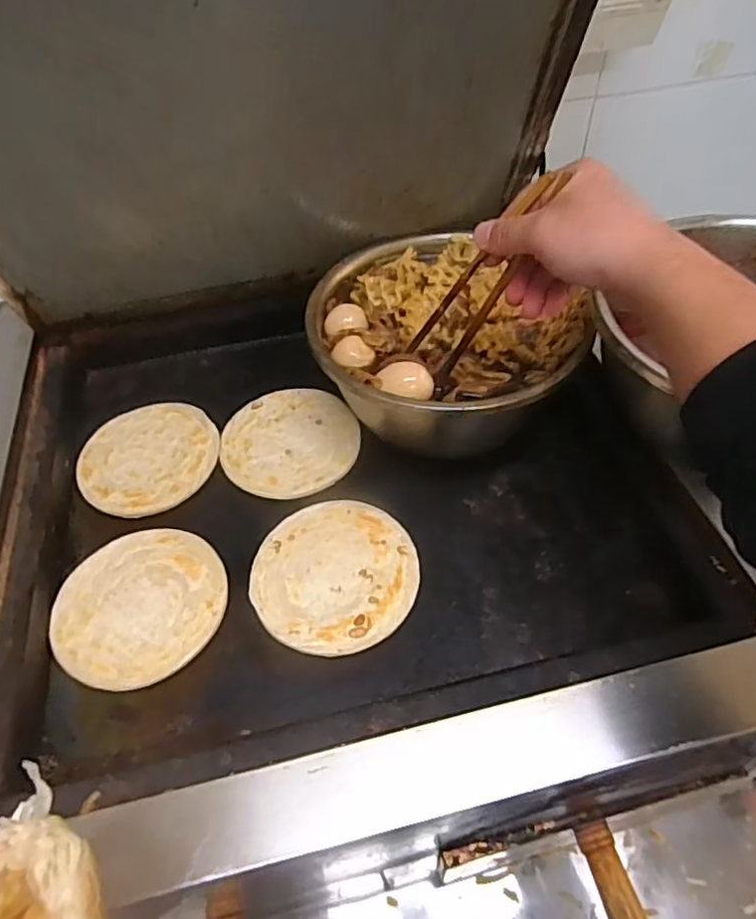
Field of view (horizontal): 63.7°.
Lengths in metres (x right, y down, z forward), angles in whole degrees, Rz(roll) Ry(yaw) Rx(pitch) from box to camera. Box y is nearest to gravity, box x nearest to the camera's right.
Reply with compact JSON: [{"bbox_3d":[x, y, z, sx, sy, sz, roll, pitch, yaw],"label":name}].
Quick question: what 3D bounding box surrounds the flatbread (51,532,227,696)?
[{"bbox_3d":[-0.193,0.114,0.490,0.133,0.004,0.132,-1,50,1],"label":"flatbread"}]

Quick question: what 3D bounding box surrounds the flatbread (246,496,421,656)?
[{"bbox_3d":[-0.036,0.092,0.500,0.130,0.012,0.135,-1,50,1],"label":"flatbread"}]

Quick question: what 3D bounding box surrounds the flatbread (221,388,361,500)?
[{"bbox_3d":[-0.087,-0.020,0.594,0.129,0.008,0.137,-1,50,1],"label":"flatbread"}]

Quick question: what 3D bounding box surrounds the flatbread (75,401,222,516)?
[{"bbox_3d":[-0.224,-0.006,0.594,0.128,0.006,0.135,-1,50,1],"label":"flatbread"}]

